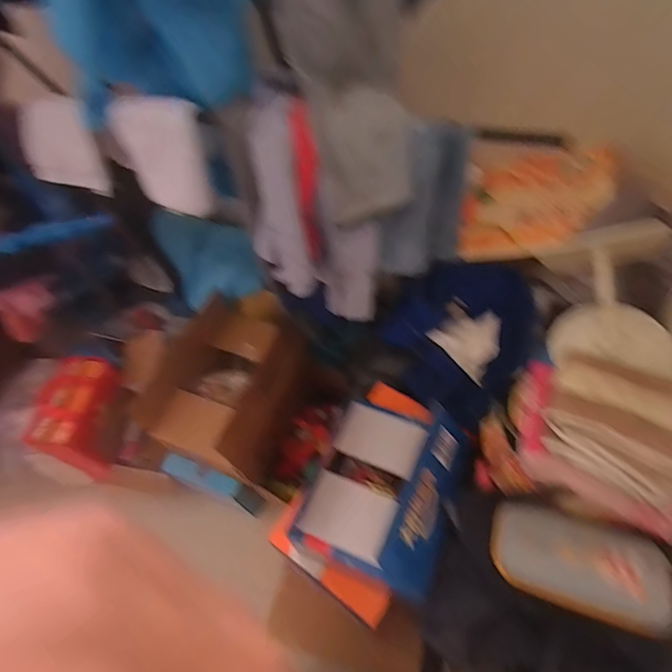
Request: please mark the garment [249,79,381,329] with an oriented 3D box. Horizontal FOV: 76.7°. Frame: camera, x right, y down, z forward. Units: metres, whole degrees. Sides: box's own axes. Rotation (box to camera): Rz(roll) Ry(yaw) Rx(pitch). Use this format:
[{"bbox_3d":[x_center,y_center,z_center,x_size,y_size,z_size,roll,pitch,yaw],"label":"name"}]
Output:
[{"bbox_3d":[-0.048,-0.211,0.827,0.222,0.481,0.120,-20,35,9],"label":"garment"}]

